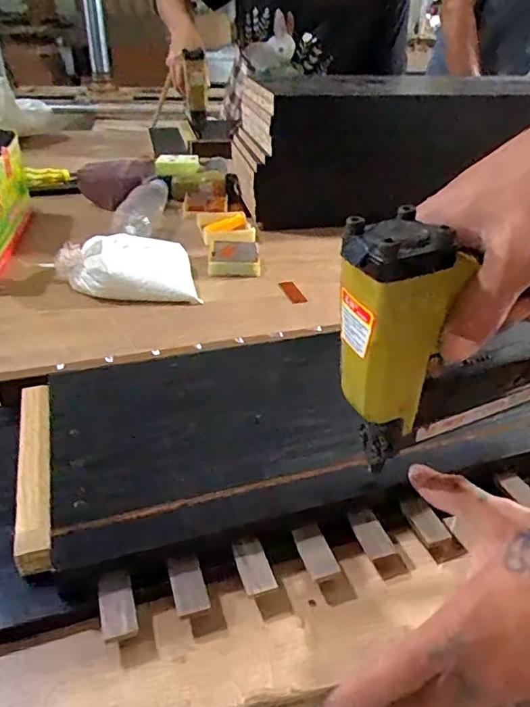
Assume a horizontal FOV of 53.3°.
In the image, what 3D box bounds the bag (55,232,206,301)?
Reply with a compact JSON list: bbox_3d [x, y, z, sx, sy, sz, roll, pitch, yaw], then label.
[{"bbox_3d":[-0.154,-0.103,0.595,0.151,0.042,0.103,-1,34,-6],"label":"bag"}]

